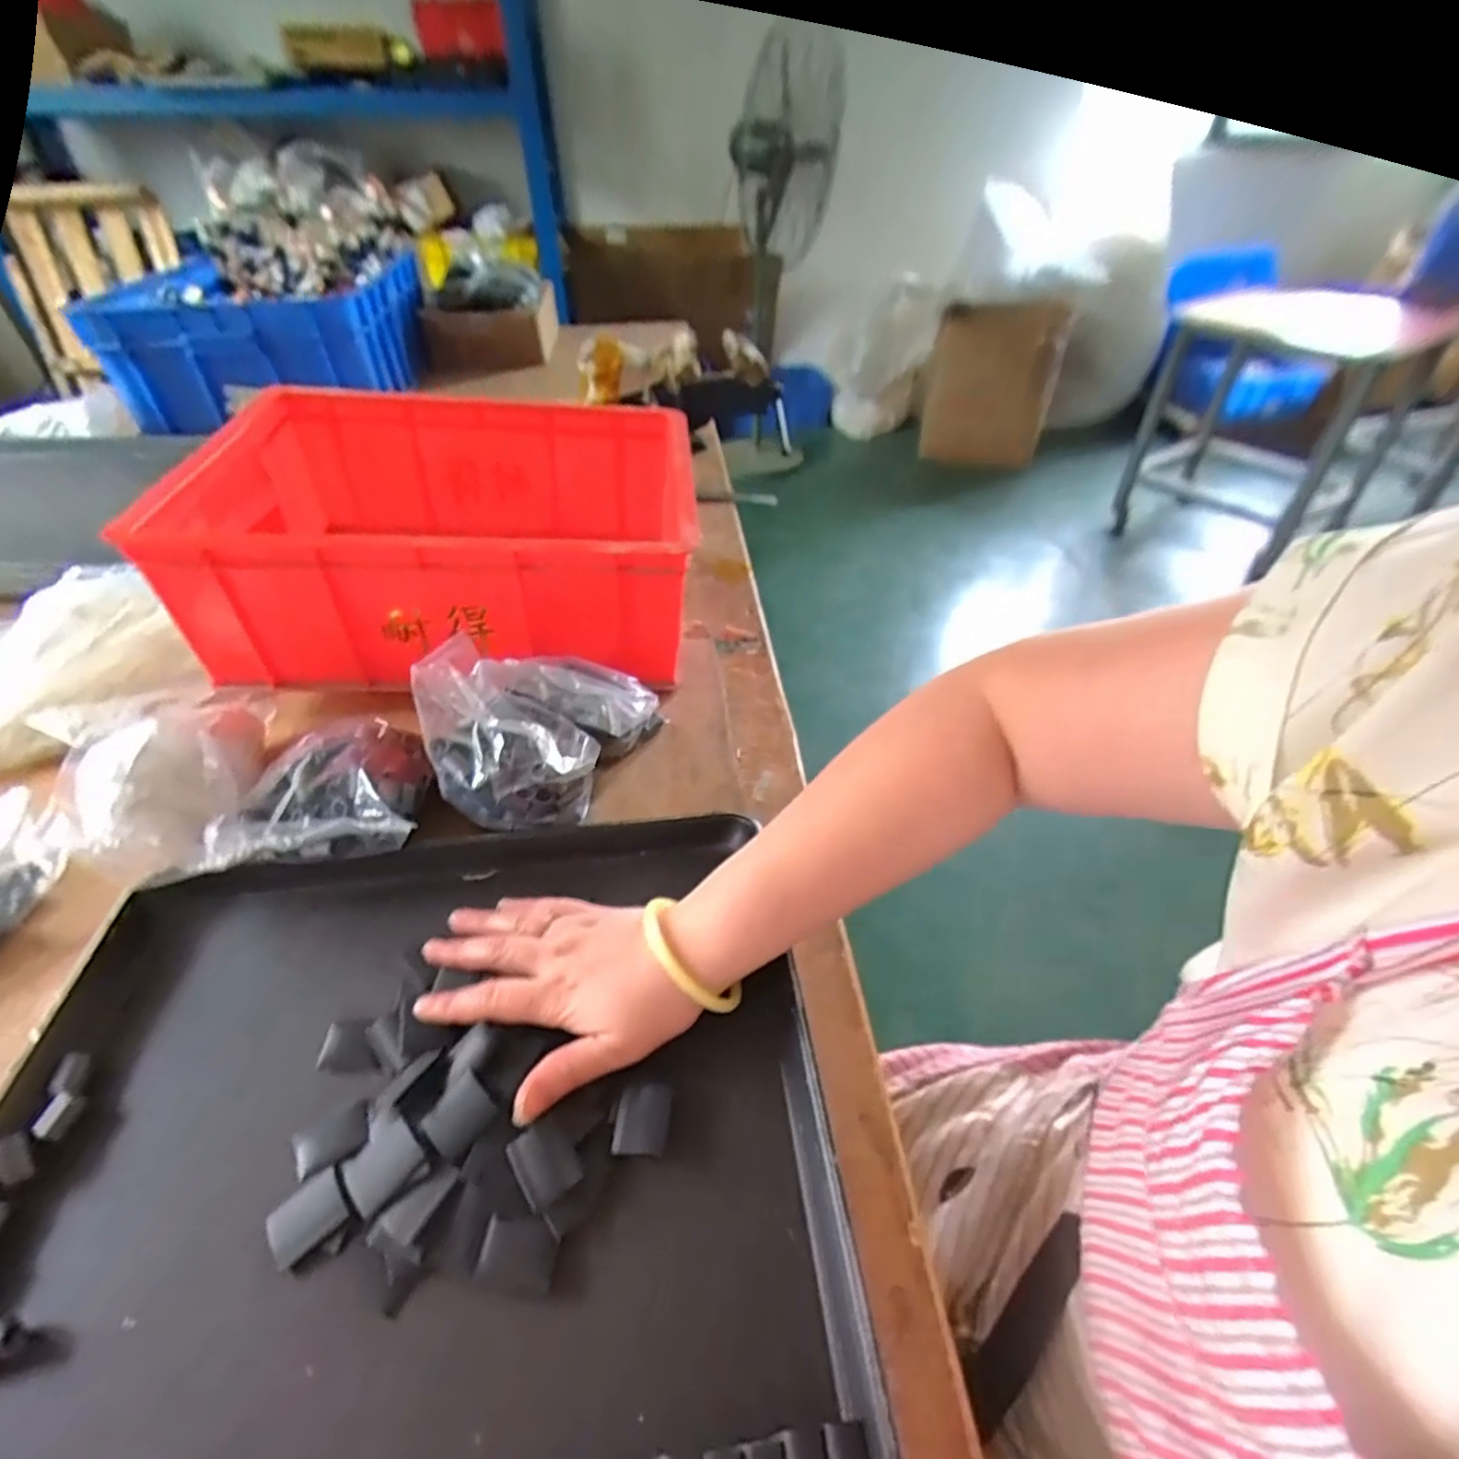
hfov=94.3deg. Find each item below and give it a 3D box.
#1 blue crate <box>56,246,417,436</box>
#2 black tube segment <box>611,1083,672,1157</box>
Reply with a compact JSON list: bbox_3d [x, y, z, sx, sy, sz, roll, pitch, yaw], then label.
[{"bbox_3d":[-0.794,-0.709,1.216,0.382,0.197,0.481,-5,42,-5],"label":"blue crate"},{"bbox_3d":[-0.042,0.189,0.330,0.025,0.005,0.033,3,42,4],"label":"black tube segment"}]

